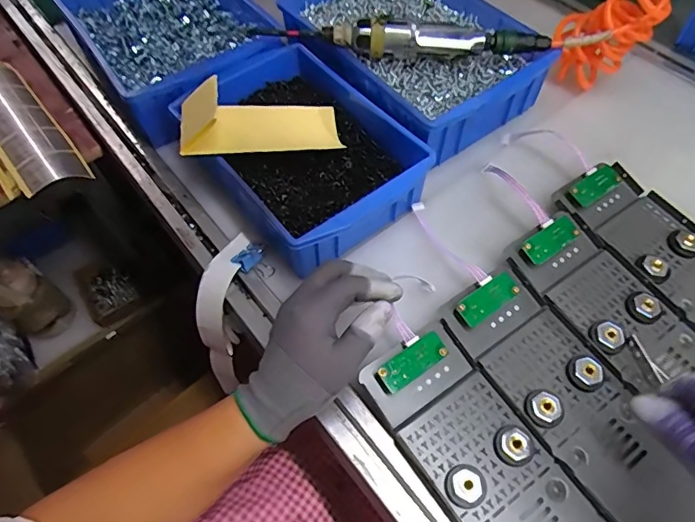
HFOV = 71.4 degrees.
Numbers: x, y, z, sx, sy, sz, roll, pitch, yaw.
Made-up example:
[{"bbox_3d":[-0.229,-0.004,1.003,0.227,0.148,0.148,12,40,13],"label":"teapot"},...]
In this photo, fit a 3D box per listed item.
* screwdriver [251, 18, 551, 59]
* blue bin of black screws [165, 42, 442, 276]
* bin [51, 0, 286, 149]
[{"bbox_3d":[0.057,-0.248,0.536,0.322,0.034,0.042,3,58,4],"label":"screwdriver"},{"bbox_3d":[-0.052,-0.118,0.520,0.191,0.087,0.237,-34,65,-17],"label":"blue bin of black screws"},{"bbox_3d":[-0.227,-0.298,0.611,0.199,0.069,0.286,-32,62,-16],"label":"bin"}]

